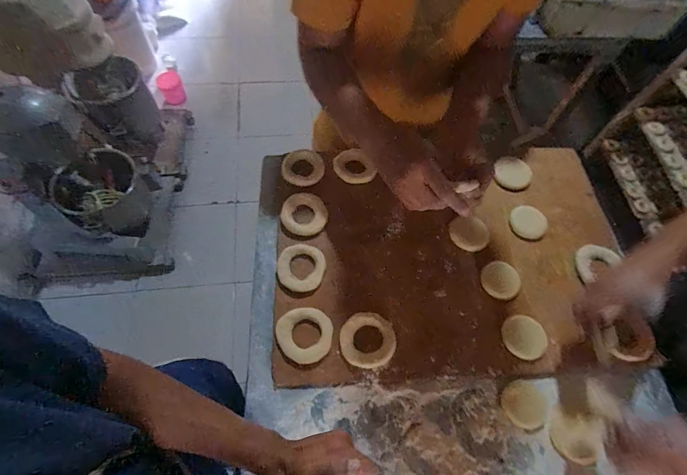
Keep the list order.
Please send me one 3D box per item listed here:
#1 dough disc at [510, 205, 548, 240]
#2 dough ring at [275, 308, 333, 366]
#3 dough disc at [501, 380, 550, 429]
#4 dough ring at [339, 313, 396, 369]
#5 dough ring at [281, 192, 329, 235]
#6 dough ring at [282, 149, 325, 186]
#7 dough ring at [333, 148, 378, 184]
[{"bbox_3d":[0.330,-0.028,0.637,0.064,0.005,0.064,1,64,-2],"label":"dough disc"},{"bbox_3d":[-0.056,0.143,0.526,0.079,0.012,0.078,1,64,-2],"label":"dough ring"},{"bbox_3d":[0.259,0.238,0.508,0.059,0.004,0.060,1,64,-2],"label":"dough disc"},{"bbox_3d":[0.035,0.151,0.528,0.080,0.006,0.077,1,64,-2],"label":"dough ring"},{"bbox_3d":[-0.069,-0.040,0.625,0.076,0.012,0.080,1,64,-2],"label":"dough ring"},{"bbox_3d":[-0.074,-0.131,0.651,0.074,0.011,0.074,1,64,-2],"label":"dough ring"},{"bbox_3d":[0.017,-0.130,0.660,0.061,0.016,0.080,-28,69,-15],"label":"dough ring"}]

